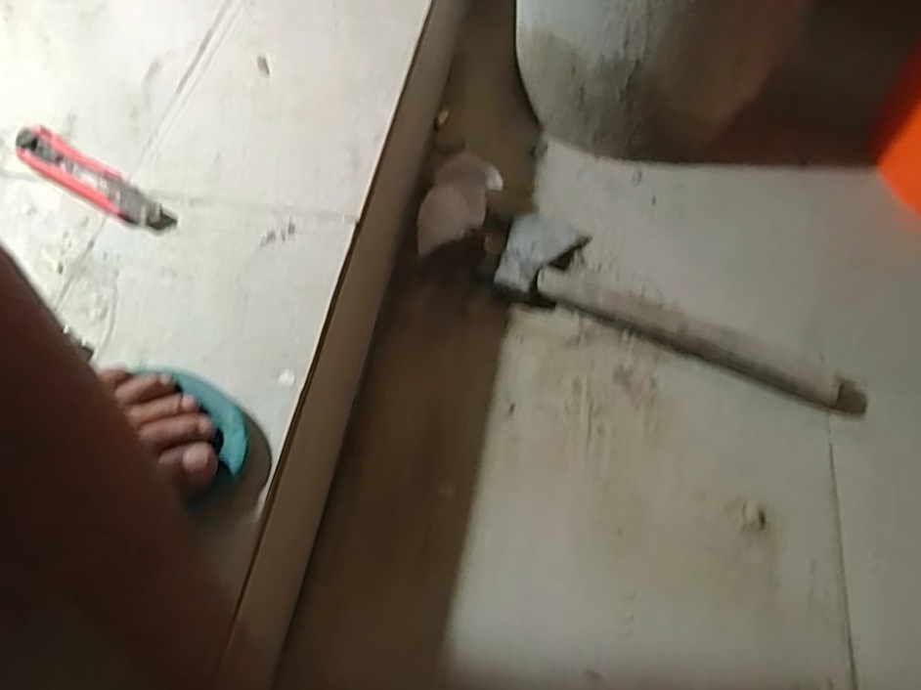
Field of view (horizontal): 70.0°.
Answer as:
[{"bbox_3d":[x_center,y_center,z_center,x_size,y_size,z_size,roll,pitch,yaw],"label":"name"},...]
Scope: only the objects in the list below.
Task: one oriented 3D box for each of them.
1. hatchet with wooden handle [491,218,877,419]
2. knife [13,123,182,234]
[{"bbox_3d":[0.196,-0.039,0.594,0.331,0.026,0.097,21,62,12],"label":"hatchet with wooden handle"},{"bbox_3d":[-0.293,-0.130,0.524,0.158,0.018,0.032,29,66,15],"label":"knife"}]

